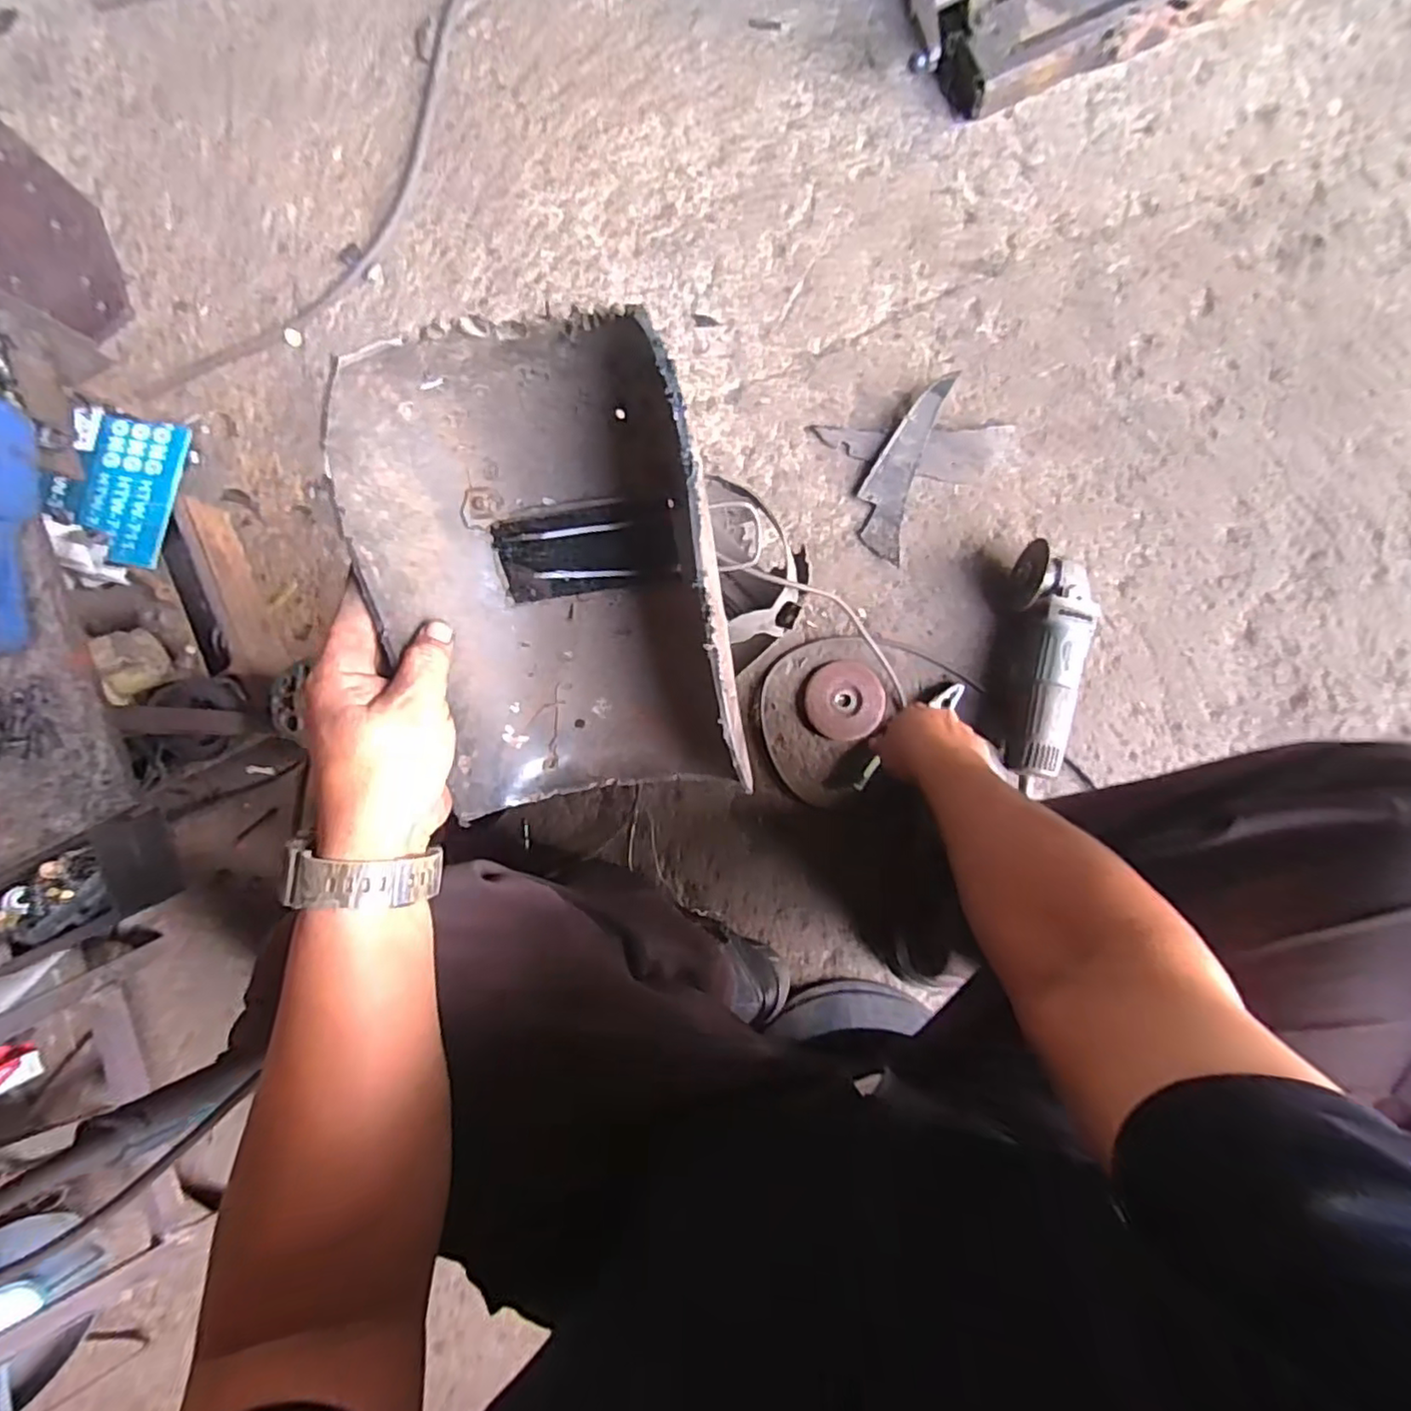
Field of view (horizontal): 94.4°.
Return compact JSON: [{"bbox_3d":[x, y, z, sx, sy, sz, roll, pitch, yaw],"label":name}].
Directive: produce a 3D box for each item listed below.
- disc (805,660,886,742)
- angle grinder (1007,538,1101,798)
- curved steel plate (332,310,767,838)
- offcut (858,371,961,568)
[{"bbox_3d":[0.169,-0.005,0.793,0.091,0.009,0.094,4,86,8],"label":"disc"},{"bbox_3d":[0.384,-0.048,0.737,0.081,0.068,0.259,4,86,8],"label":"angle grinder"},{"bbox_3d":[-0.086,-0.055,0.364,0.177,0.109,0.272,-12,113,-2],"label":"curved steel plate"},{"bbox_3d":[0.243,-0.292,0.791,0.067,0.022,0.225,23,89,9],"label":"offcut"}]

